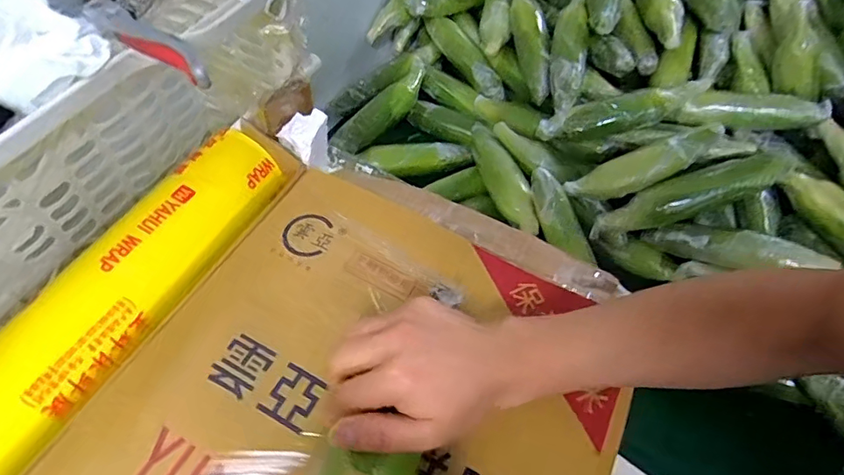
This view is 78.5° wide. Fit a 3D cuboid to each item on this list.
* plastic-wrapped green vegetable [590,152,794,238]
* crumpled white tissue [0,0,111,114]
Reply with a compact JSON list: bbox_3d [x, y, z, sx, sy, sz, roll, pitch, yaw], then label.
[{"bbox_3d":[0.373,-0.061,0.717,0.285,0.046,0.053,-19,56,1],"label":"plastic-wrapped green vegetable"},{"bbox_3d":[-0.236,-0.122,0.303,0.074,0.056,0.083,-33,63,-25],"label":"crumpled white tissue"}]

